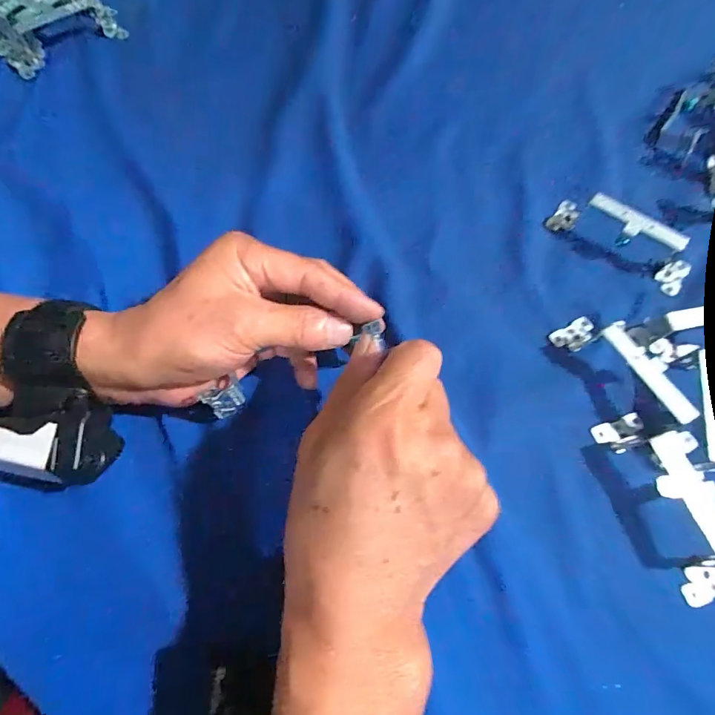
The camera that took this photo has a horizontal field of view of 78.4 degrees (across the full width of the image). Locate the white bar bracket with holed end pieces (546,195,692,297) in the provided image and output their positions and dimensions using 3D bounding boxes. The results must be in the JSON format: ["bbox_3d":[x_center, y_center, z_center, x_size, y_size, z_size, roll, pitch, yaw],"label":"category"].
[{"bbox_3d":[0.199,-0.091,0.324,0.106,0.032,0.032,36,71,13],"label":"white bar bracket with holed end pieces"}]

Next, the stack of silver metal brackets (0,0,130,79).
[{"bbox_3d":[-0.285,-0.320,0.414,0.072,0.039,0.124,40,72,14],"label":"stack of silver metal brackets"}]

